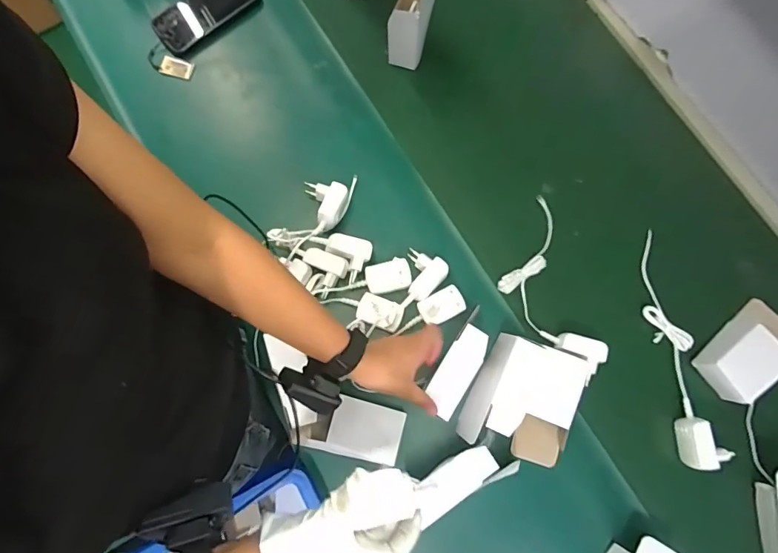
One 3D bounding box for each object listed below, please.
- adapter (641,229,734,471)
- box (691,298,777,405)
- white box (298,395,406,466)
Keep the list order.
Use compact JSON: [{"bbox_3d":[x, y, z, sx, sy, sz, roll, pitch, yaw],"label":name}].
[{"bbox_3d":[0.383,0.099,0.590,0.059,0.047,0.306,-8,79,-2],"label":"adapter"},{"bbox_3d":[0.486,0.097,0.584,0.137,0.041,0.076,-37,82,-8],"label":"box"},{"bbox_3d":[-0.047,0.194,0.557,0.122,0.054,0.074,14,79,2],"label":"white box"}]

